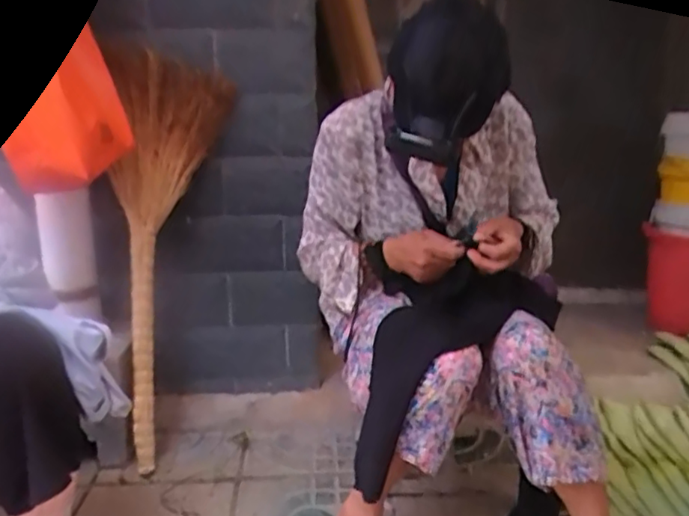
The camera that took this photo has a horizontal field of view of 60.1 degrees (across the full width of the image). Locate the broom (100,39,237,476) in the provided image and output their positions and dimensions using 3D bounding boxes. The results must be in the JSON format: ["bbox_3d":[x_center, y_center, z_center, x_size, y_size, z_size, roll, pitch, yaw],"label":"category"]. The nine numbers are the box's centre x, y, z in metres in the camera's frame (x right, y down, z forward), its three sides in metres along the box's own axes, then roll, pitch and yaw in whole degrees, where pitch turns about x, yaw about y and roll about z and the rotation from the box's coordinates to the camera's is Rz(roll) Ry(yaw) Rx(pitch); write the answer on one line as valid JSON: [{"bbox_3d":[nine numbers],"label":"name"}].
[{"bbox_3d":[-0.425,-0.008,1.345,0.253,0.932,0.155,2,-7,15],"label":"broom"}]

